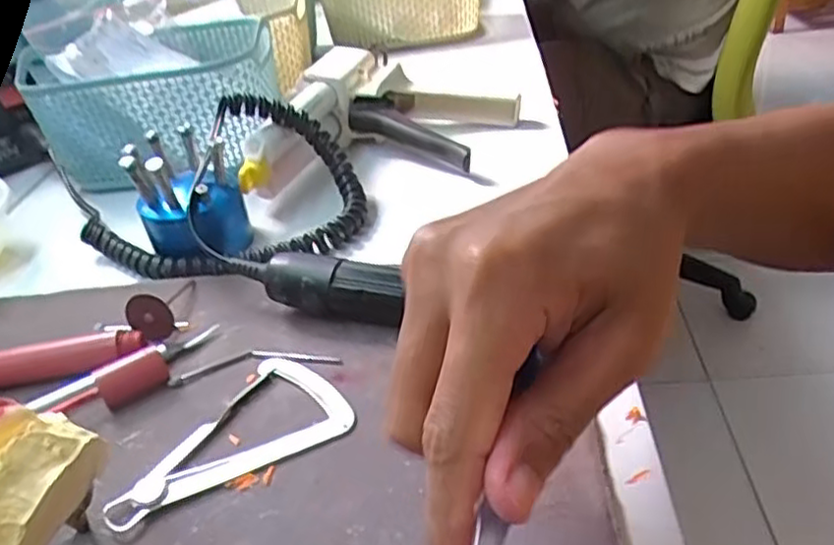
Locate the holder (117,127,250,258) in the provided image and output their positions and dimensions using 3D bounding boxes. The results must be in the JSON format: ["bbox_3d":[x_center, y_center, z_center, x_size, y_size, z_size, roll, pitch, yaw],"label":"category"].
[{"bbox_3d":[-0.132,-0.045,0.410,0.058,0.069,0.059,-18,35,-14],"label":"holder"}]

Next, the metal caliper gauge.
[{"bbox_3d":[-0.079,0.065,0.293,0.097,0.004,0.057,-21,36,-19],"label":"metal caliper gauge"}]

